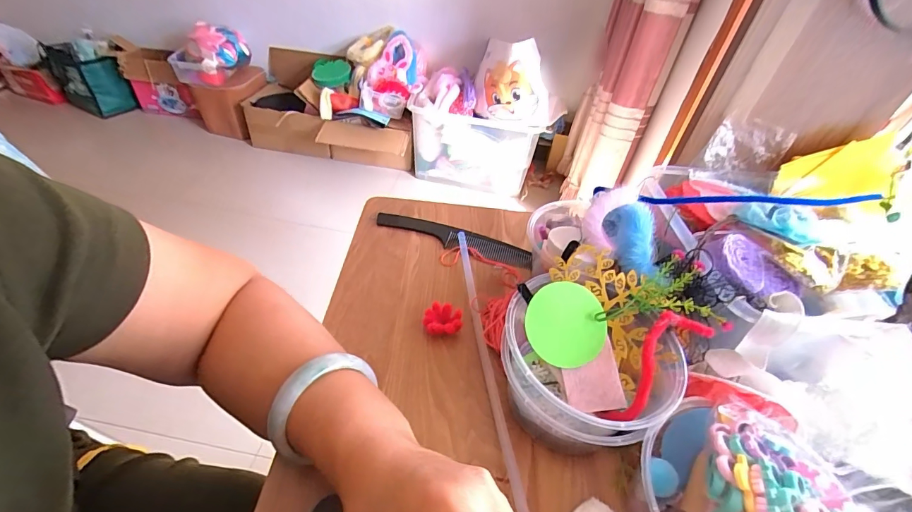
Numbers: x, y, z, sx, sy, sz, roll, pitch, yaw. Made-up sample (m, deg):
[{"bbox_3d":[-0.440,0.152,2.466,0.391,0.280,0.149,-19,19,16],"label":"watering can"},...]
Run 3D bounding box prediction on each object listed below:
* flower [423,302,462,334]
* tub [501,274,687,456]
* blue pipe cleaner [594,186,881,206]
[{"bbox_3d":[-0.011,0.055,0.351,0.032,0.012,0.028,7,42,0],"label":"flower"},{"bbox_3d":[0.085,0.081,0.286,0.108,0.088,0.100,4,42,-4],"label":"tub"},{"bbox_3d":[0.249,-0.047,0.349,0.266,0.015,0.014,1,43,-6],"label":"blue pipe cleaner"}]

